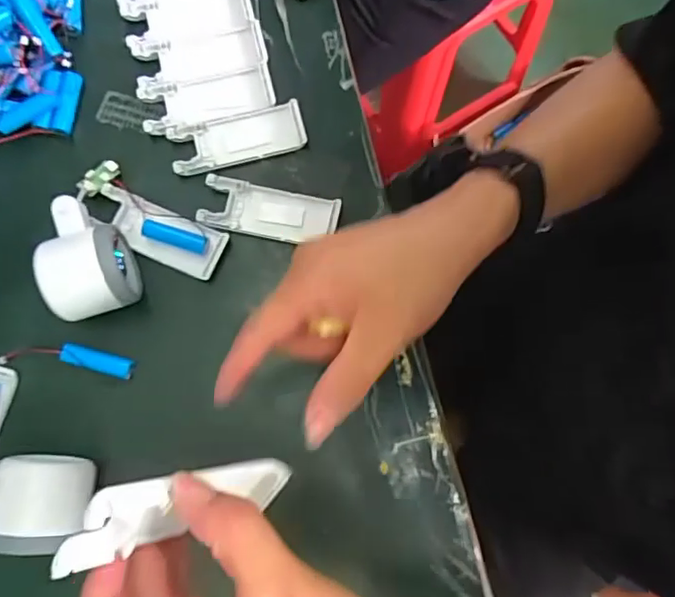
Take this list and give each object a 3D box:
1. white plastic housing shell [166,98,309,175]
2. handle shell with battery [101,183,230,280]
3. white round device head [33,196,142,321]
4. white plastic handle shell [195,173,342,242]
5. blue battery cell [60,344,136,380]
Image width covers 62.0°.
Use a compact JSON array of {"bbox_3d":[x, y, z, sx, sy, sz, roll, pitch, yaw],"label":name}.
[{"bbox_3d":[-0.078,-0.126,0.442,0.103,0.007,0.040,-14,79,-4],"label":"white plastic housing shell"},{"bbox_3d":[-0.135,-0.050,0.423,0.100,0.014,0.039,23,79,3],"label":"handle shell with battery"},{"bbox_3d":[-0.177,-0.026,0.403,0.058,0.046,0.082,-19,79,-5],"label":"white round device head"},{"bbox_3d":[-0.051,-0.066,0.429,0.102,0.011,0.038,11,78,1],"label":"white plastic handle shell"},{"bbox_3d":[-0.172,0.045,0.405,0.050,0.016,0.014,15,78,2],"label":"blue battery cell"}]

